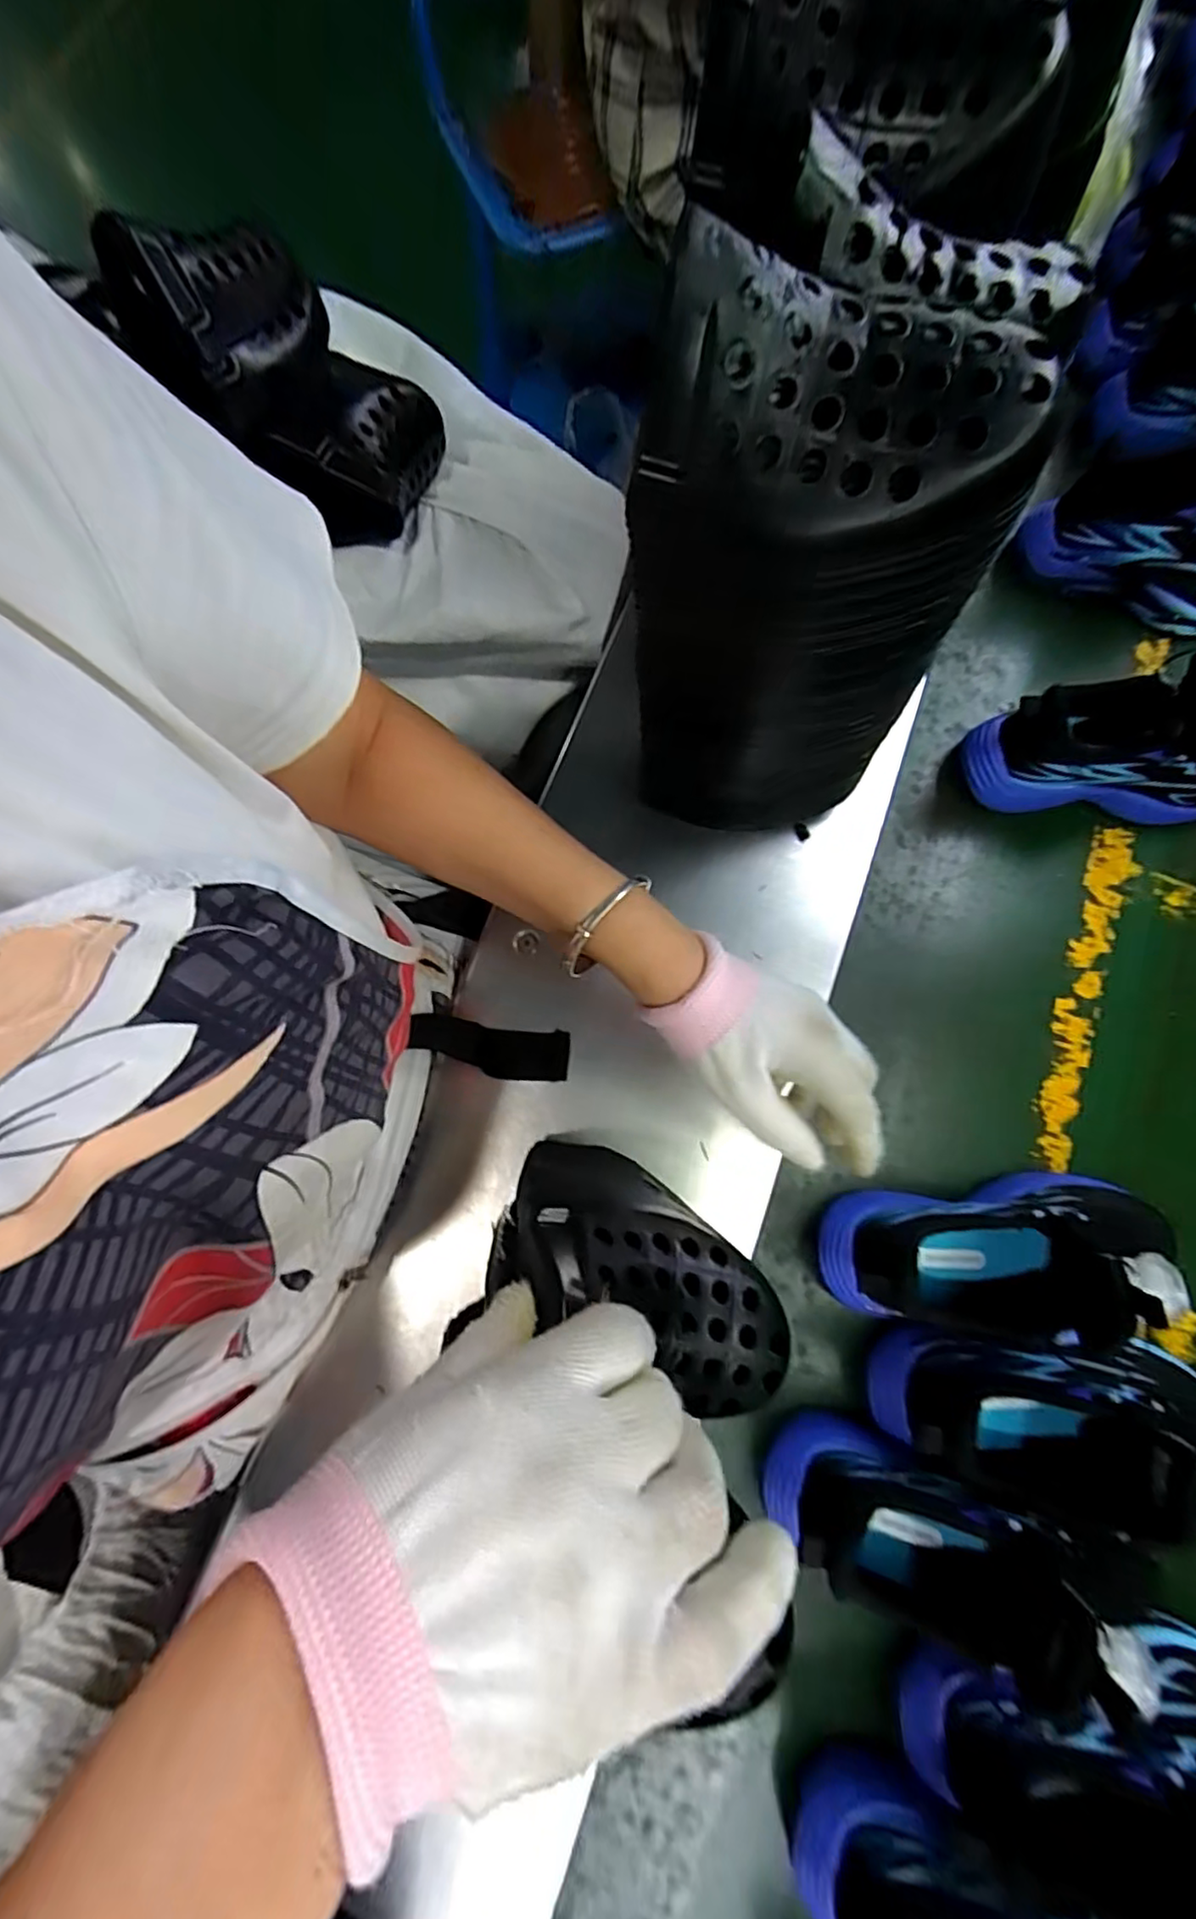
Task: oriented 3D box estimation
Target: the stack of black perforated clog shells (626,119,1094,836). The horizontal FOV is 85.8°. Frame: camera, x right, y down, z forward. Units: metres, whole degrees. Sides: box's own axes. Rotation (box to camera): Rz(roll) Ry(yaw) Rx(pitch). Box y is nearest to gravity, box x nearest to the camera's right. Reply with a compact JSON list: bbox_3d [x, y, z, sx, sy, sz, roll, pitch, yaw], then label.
[{"bbox_3d":[0.086,-0.164,0.326,0.152,0.267,0.094,0,79,0],"label":"stack of black perforated clog shells"}]

